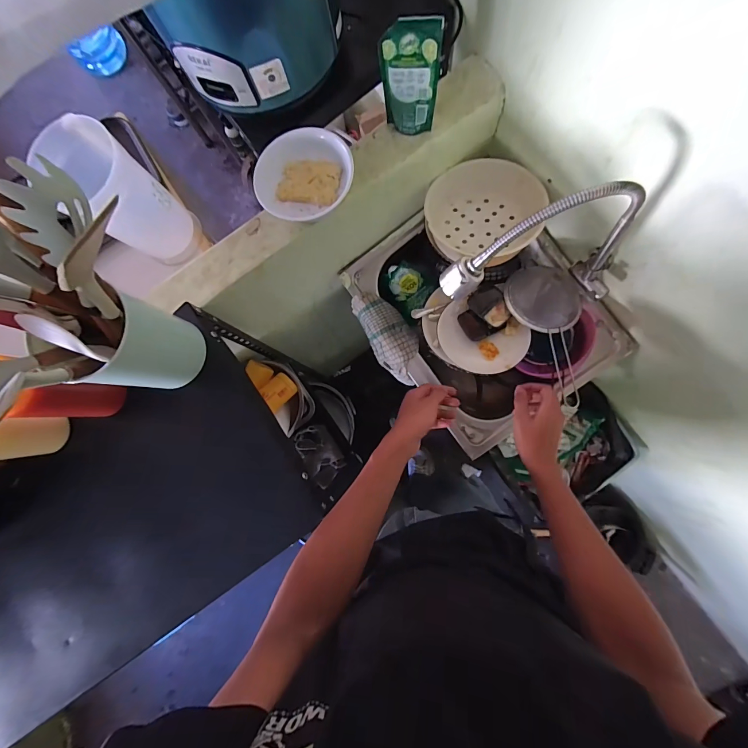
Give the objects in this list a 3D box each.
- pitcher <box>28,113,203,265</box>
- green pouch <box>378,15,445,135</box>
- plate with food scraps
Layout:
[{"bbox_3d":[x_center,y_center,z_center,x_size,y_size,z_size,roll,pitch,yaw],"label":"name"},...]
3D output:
[{"bbox_3d":[-0.463,-0.330,0.672,0.160,0.245,0.127,44,89,10],"label":"pitcher"},{"bbox_3d":[0.055,-0.436,0.517,0.084,0.136,0.040,3,83,7],"label":"green pouch"},{"bbox_3d":[0.214,-0.080,0.689,0.156,0.033,0.164,-1,83,6],"label":"plate with food scraps"}]

